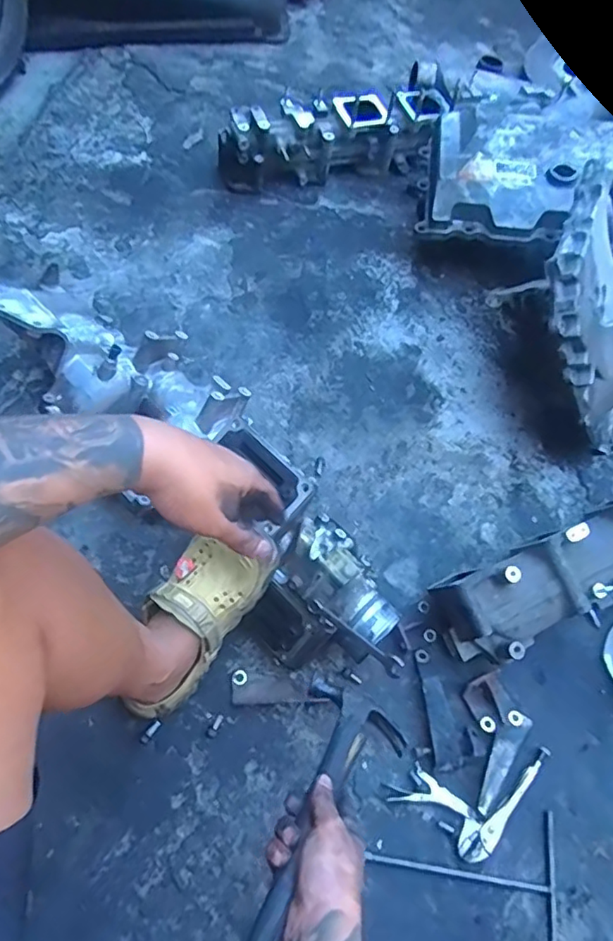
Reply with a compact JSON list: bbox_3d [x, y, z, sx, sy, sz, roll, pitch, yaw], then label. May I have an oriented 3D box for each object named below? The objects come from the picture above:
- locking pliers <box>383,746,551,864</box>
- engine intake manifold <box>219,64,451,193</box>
[{"bbox_3d":[0.236,0.469,0.774,0.240,0.025,0.119,-1,63,-8],"label":"locking pliers"},{"bbox_3d":[0.059,-0.768,1.276,0.509,0.204,0.110,-11,66,-12],"label":"engine intake manifold"}]

